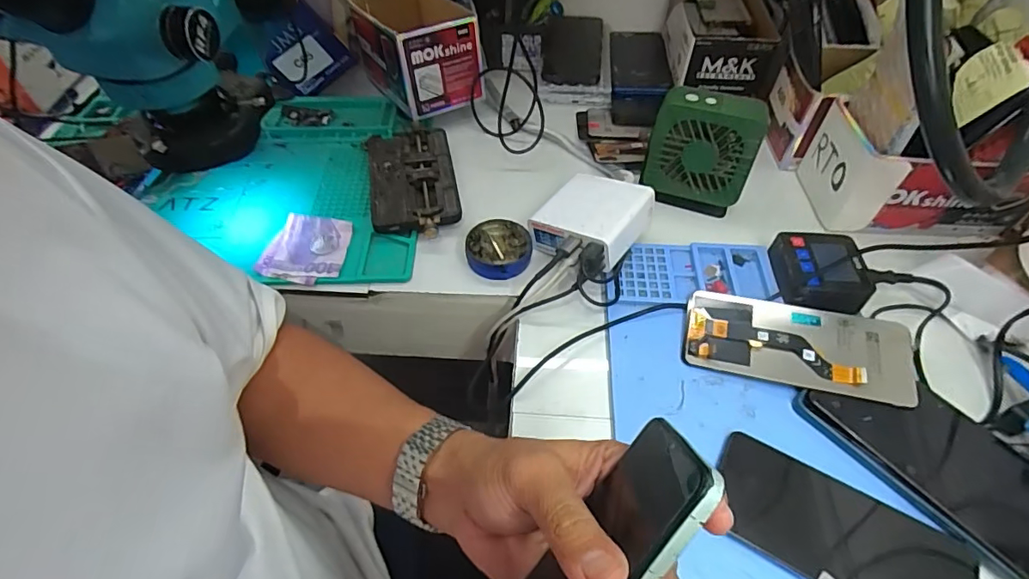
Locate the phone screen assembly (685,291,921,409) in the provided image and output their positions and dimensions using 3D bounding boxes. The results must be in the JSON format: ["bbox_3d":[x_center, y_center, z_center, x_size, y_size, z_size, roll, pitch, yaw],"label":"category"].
[{"bbox_3d":[0.225,0.043,0.411,0.167,0.007,0.075,10,56,14],"label":"phone screen assembly"}]

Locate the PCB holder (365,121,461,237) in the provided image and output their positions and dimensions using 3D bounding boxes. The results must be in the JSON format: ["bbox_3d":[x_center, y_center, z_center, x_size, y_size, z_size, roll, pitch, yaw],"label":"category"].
[{"bbox_3d":[-0.107,-0.118,0.538,0.087,0.026,0.166,-10,52,-8],"label":"PCB holder"}]

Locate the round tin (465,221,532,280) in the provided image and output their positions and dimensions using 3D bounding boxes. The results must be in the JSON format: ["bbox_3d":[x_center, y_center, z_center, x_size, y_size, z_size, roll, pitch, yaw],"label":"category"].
[{"bbox_3d":[-0.015,-0.038,0.487,0.060,0.018,0.059,0,52,0],"label":"round tin"}]

